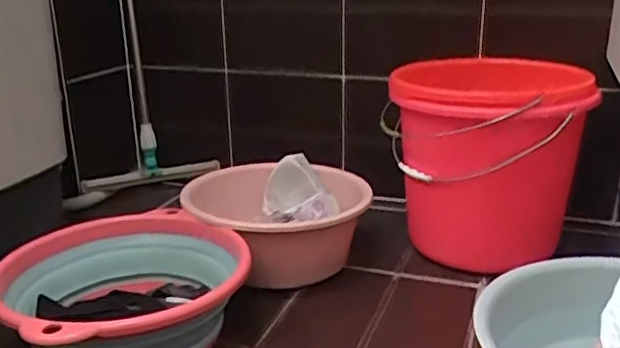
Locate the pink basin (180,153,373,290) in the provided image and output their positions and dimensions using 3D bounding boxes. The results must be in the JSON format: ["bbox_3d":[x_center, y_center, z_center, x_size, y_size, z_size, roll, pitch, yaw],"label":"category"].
[{"bbox_3d":[-0.057,0.095,1.145,0.313,0.156,0.322,-1,19,0],"label":"pink basin"}]

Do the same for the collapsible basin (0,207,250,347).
[{"bbox_3d":[-0.265,0.184,0.906,0.335,0.146,0.343,-1,19,0],"label":"collapsible basin"}]

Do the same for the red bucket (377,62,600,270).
[{"bbox_3d":[0.315,-0.016,1.144,0.310,0.338,0.310,-1,19,0],"label":"red bucket"}]

